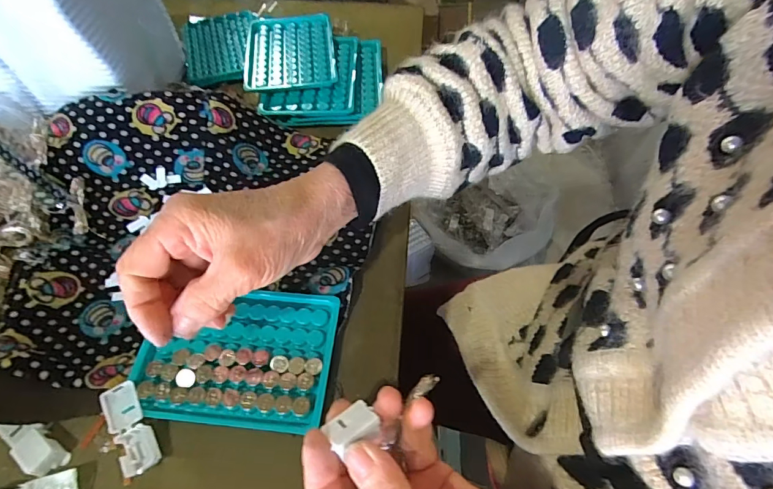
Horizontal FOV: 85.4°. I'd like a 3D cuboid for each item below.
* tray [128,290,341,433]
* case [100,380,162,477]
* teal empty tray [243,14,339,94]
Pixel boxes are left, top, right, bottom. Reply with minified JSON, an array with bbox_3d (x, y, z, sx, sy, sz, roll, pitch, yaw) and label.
[{"bbox_3d":[-0.103,0.075,0.292,0.126,0.010,0.093,4,57,4],"label":"tray"},{"bbox_3d":[-0.163,0.116,0.265,0.020,0.008,0.057,-28,74,-16],"label":"case"},{"bbox_3d":[-0.107,-0.215,0.467,0.096,0.018,0.132,-8,57,-4],"label":"teal empty tray"}]

